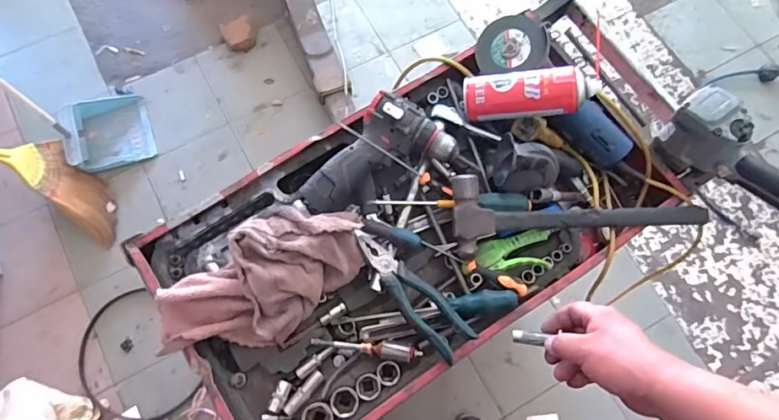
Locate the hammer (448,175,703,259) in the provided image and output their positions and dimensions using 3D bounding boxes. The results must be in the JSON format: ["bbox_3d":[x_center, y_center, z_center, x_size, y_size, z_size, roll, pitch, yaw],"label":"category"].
[{"bbox_3d":[0.266,0.004,0.664,0.358,0.037,0.105,-2,73,-2],"label":"hammer"}]

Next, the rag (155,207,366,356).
[{"bbox_3d":[-0.163,0.091,0.626,0.270,0.071,0.140,-41,78,-13],"label":"rag"}]

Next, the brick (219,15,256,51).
[{"bbox_3d":[-0.523,-0.615,1.691,0.113,0.054,0.104,-28,77,-10],"label":"brick"}]

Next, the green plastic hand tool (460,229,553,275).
[{"bbox_3d":[0.162,0.059,0.669,0.119,0.018,0.052,-3,73,-3],"label":"green plastic hand tool"}]

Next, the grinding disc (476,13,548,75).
[{"bbox_3d":[0.187,-0.256,0.750,0.103,0.013,0.096,0,89,17],"label":"grinding disc"}]

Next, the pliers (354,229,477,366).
[{"bbox_3d":[0.024,0.103,0.625,0.053,0.017,0.200,-40,78,-13],"label":"pliers"}]

